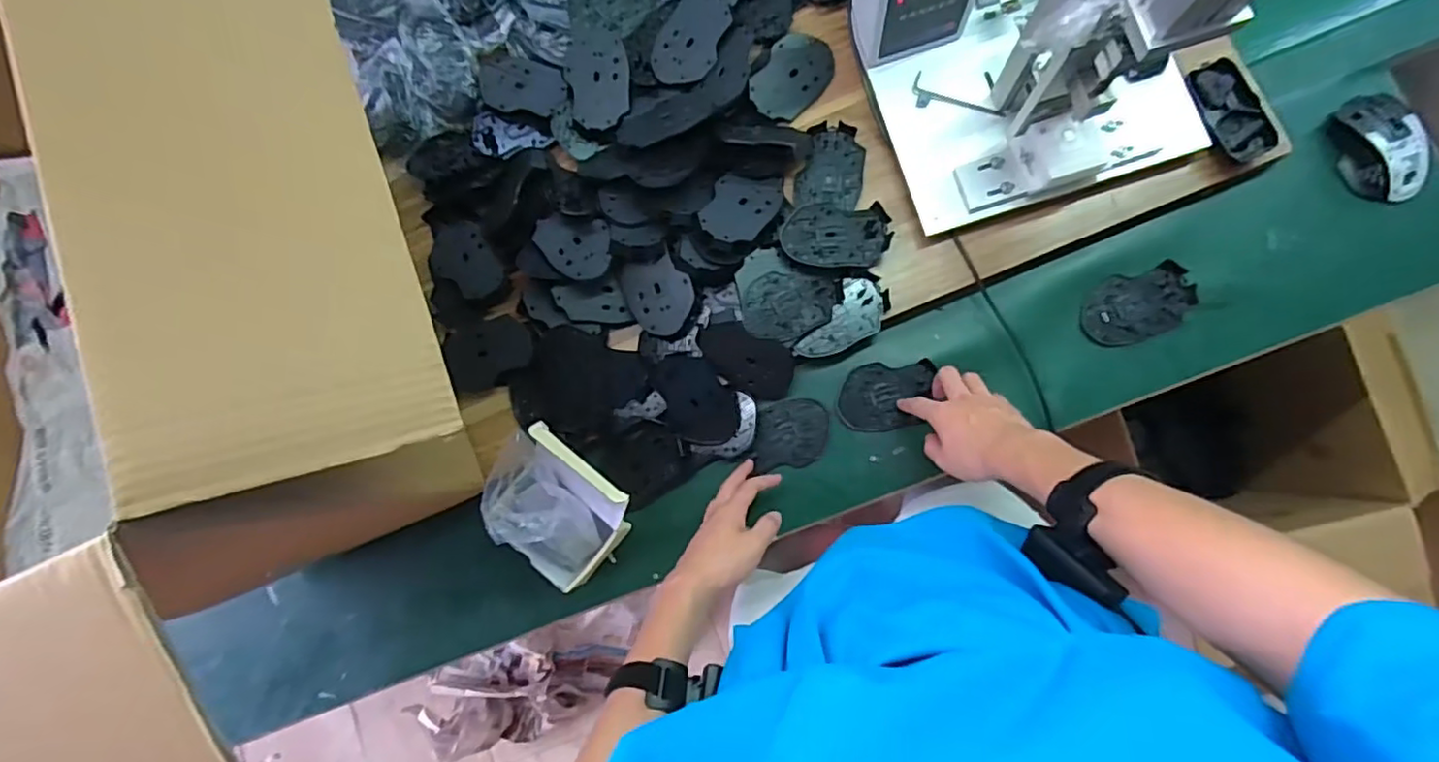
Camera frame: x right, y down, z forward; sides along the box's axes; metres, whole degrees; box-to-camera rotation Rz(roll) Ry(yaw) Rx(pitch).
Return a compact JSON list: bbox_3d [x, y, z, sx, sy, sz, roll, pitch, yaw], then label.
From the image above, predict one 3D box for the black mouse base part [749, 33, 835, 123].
[{"bbox_3d":[0.086,-0.352,0.730,0.074,0.004,0.105,34,87,-13],"label":"black mouse base part"}]

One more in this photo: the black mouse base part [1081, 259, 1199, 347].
[{"bbox_3d":[0.452,-0.082,0.678,0.115,0.010,0.072,-19,82,4],"label":"black mouse base part"}]

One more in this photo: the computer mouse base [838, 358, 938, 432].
[{"bbox_3d":[0.186,0.018,0.703,0.103,0.005,0.074,-4,86,5],"label":"computer mouse base"}]

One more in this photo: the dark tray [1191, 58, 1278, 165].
[{"bbox_3d":[0.535,-0.283,0.659,0.053,0.016,0.109,-24,85,15],"label":"dark tray"}]

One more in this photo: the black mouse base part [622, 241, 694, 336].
[{"bbox_3d":[-0.066,-0.097,0.699,0.071,0.015,0.087,-26,81,3],"label":"black mouse base part"}]

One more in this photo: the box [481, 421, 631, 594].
[{"bbox_3d":[-0.166,0.137,0.664,0.130,0.138,0.138,37,90,7],"label":"box"}]

